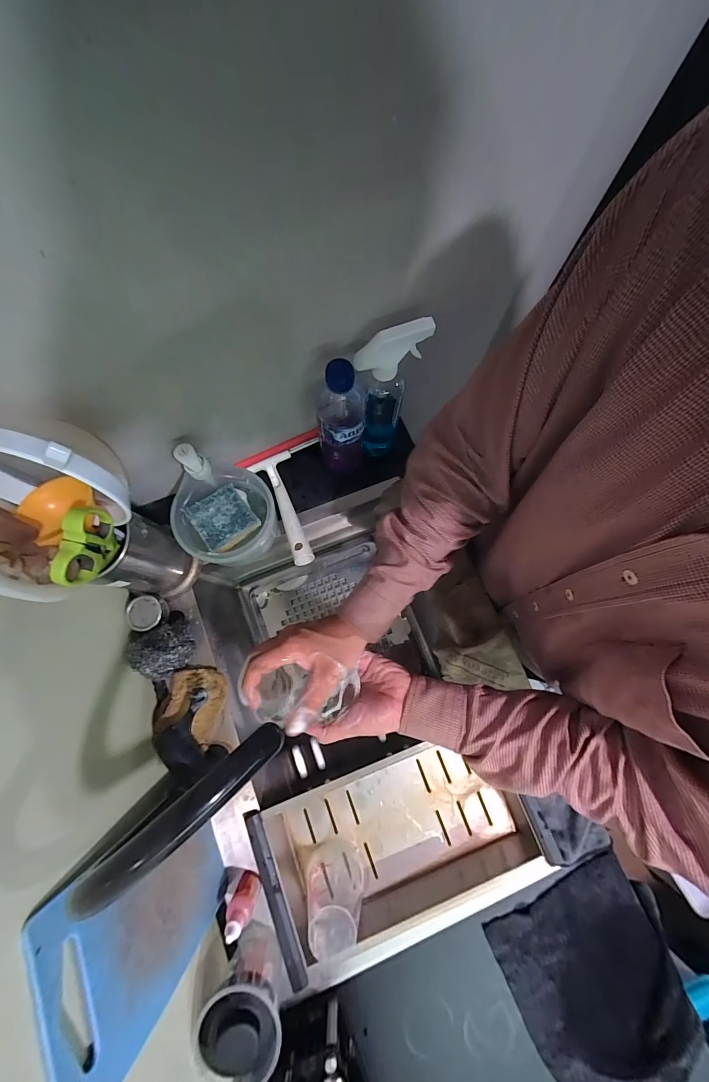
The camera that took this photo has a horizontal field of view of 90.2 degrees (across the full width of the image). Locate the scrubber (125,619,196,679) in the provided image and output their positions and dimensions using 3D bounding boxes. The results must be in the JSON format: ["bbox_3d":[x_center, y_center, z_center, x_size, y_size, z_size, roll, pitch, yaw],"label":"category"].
[{"bbox_3d":[-0.265,0.151,0.496,0.067,0.072,0.068,0,77,0],"label":"scrubber"}]

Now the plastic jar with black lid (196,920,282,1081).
[{"bbox_3d":[-0.116,0.515,0.402,0.081,0.106,0.085,0,77,0],"label":"plastic jar with black lid"}]

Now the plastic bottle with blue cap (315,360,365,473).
[{"bbox_3d":[-0.019,-0.163,0.489,0.062,0.228,0.070,-4,77,-1],"label":"plastic bottle with blue cap"}]

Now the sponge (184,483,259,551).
[{"bbox_3d":[-0.188,-0.032,0.506,0.076,0.021,0.081,-37,80,-8],"label":"sponge"}]

